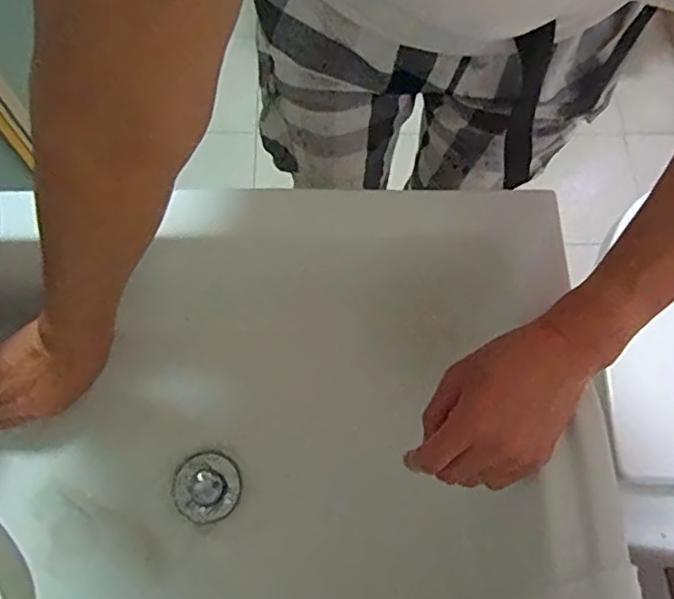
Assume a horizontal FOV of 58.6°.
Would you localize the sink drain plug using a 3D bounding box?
[{"bbox_3d":[-0.122,0.176,0.564,0.061,0.004,0.062,0,69,-1],"label":"sink drain plug"}]

